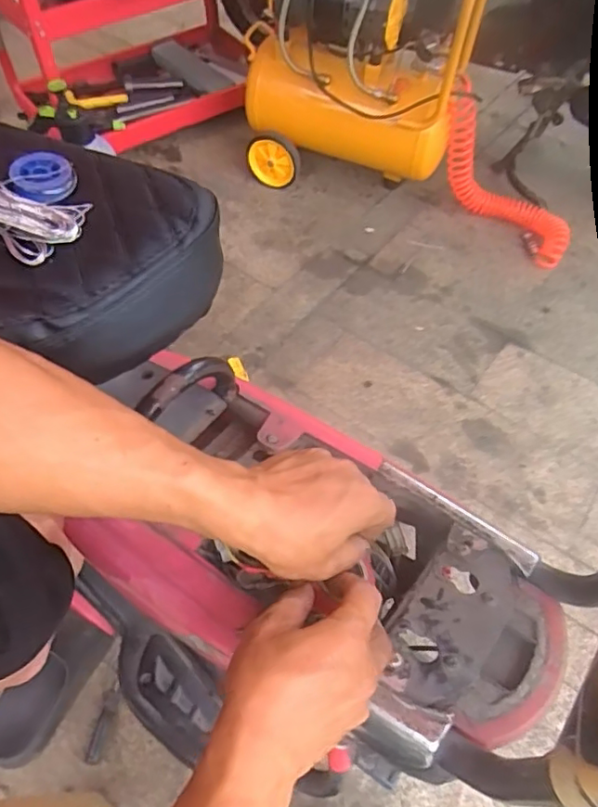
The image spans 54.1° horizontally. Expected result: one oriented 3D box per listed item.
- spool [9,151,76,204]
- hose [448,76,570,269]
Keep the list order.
[{"bbox_3d":[-0.165,-0.146,0.379,0.039,0.016,0.038,1,56,-1],"label":"spool"},{"bbox_3d":[0.487,-0.536,1.451,0.462,0.219,0.106,47,63,-9],"label":"hose"}]

